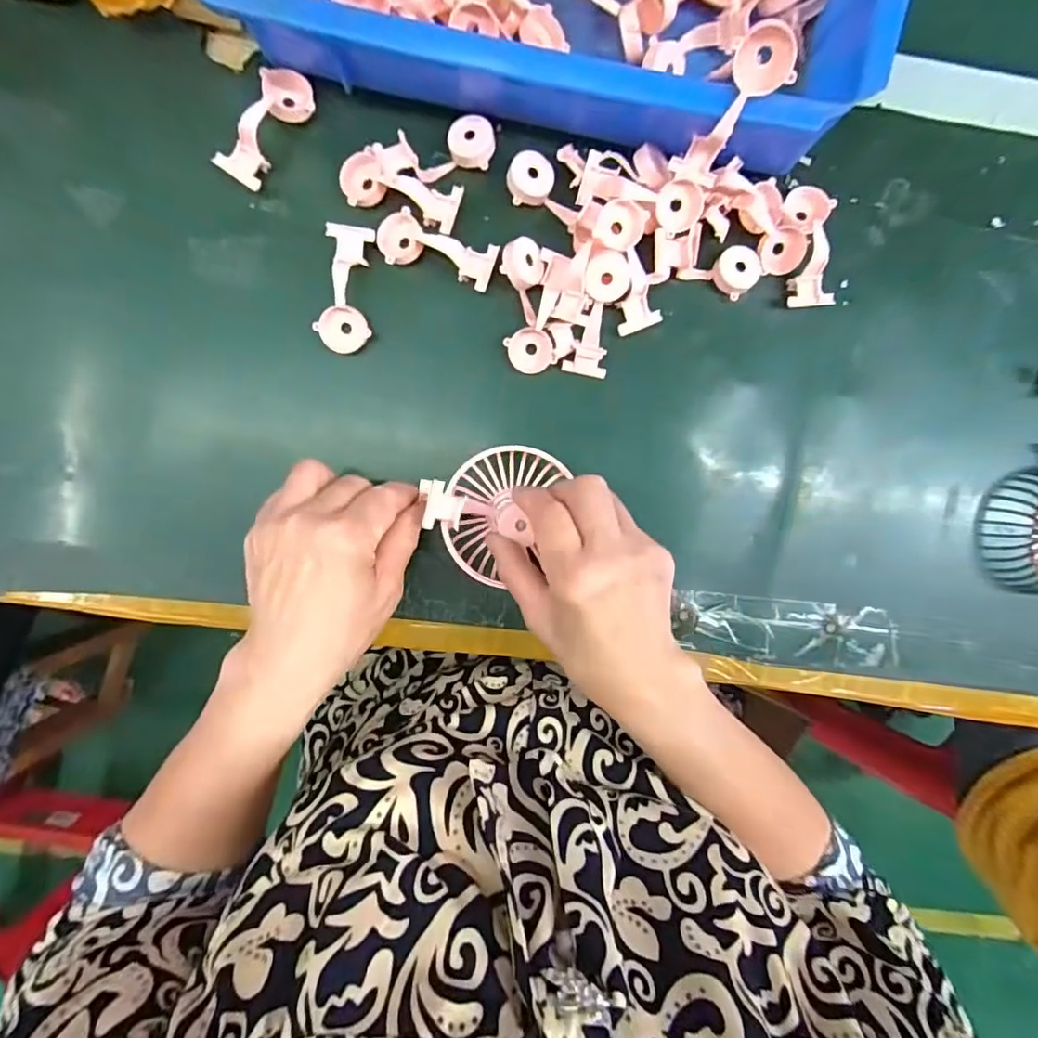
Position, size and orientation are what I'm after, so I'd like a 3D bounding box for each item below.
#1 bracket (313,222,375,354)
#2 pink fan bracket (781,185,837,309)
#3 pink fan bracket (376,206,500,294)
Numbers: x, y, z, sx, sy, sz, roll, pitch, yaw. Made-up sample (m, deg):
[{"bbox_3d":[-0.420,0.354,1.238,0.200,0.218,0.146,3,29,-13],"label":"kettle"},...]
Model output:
[{"bbox_3d":[-0.109,-0.145,0.353,0.032,0.021,0.076,8,92,-4],"label":"bracket"},{"bbox_3d":[0.189,-0.179,0.364,0.029,0.020,0.078,-5,93,-3],"label":"pink fan bracket"},{"bbox_3d":[-0.052,-0.170,0.354,0.074,0.011,0.033,15,92,-4],"label":"pink fan bracket"}]

